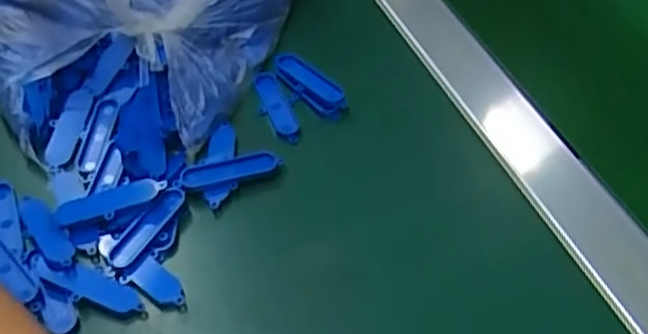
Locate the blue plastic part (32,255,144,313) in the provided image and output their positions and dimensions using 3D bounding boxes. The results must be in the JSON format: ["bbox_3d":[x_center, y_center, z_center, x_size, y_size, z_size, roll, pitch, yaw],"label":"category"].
[{"bbox_3d":[-0.116,0.056,0.332,0.061,0.007,0.015,18,53,15],"label":"blue plastic part"}]

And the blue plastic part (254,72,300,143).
[{"bbox_3d":[-0.029,-0.036,0.413,0.018,0.007,0.055,-17,52,-12],"label":"blue plastic part"}]

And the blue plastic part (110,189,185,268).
[{"bbox_3d":[-0.090,0.030,0.351,0.011,0.004,0.051,25,55,20],"label":"blue plastic part"}]

